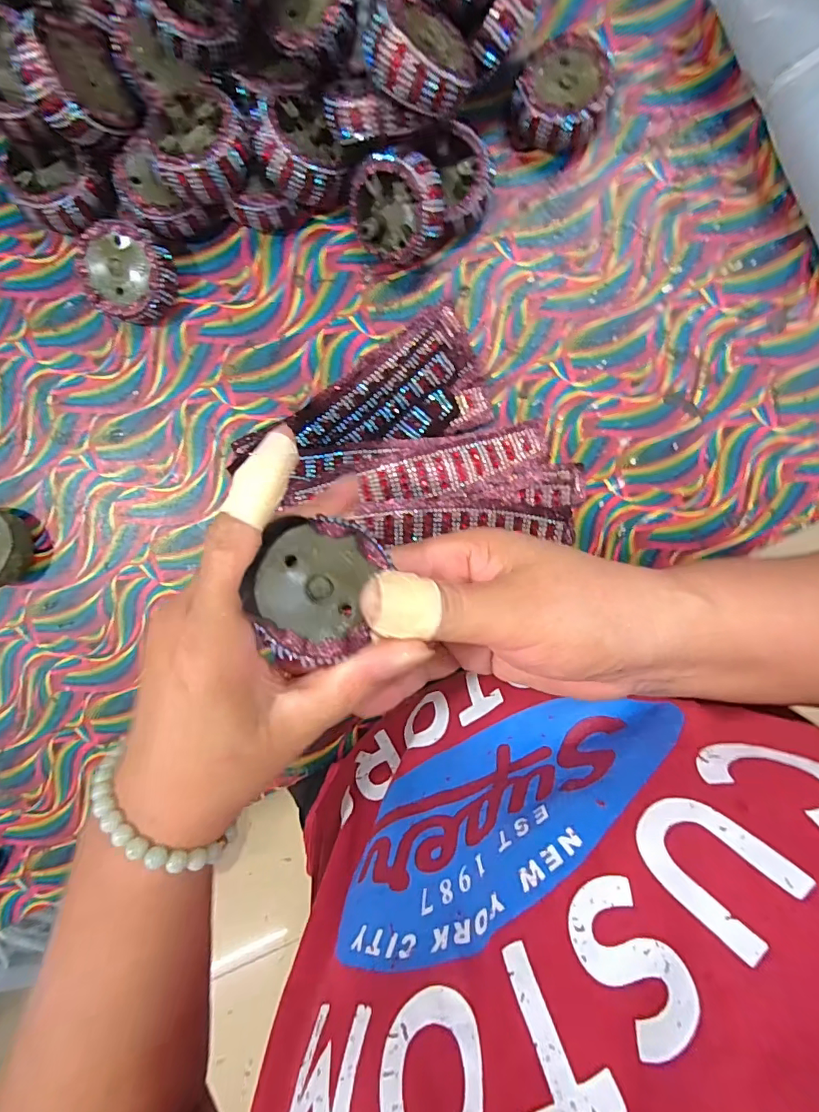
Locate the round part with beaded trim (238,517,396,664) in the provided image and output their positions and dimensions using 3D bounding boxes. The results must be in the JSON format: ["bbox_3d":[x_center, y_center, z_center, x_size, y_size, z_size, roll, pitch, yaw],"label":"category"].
[{"bbox_3d":[-0.035,0.013,0.185,0.044,0.018,0.051,10,84,-13],"label":"round part with beaded trim"}]

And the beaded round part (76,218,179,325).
[{"bbox_3d":[-0.171,-0.171,0.305,0.050,0.027,0.050,0,96,2],"label":"beaded round part"}]

